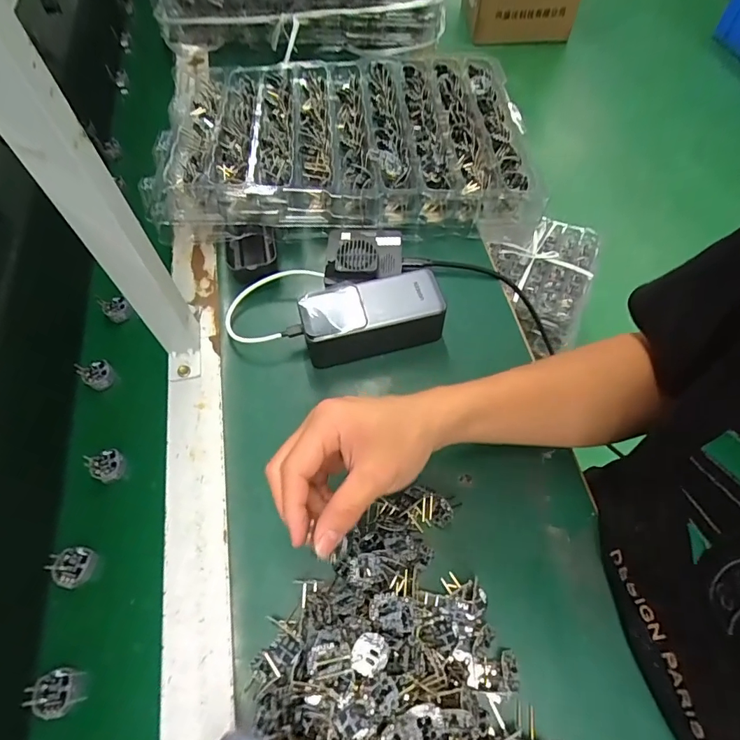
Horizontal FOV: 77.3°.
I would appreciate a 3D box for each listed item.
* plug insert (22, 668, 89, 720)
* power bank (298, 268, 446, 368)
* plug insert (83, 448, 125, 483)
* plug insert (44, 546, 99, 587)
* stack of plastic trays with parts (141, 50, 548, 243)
[{"bbox_3d":[-0.221,0.227,0.326,0.029,0.020,0.028,-13,62,-6],"label":"plug insert"},{"bbox_3d":[0.002,-0.050,0.439,0.128,0.053,0.057,-11,62,-5],"label":"power bank"},{"bbox_3d":[-0.230,0.083,0.406,0.029,0.025,0.027,0,61,1],"label":"plug insert"},{"bbox_3d":[-0.235,0.156,0.366,0.027,0.023,0.028,5,61,3],"label":"plug insert"},{"bbox_3d":[-0.024,-0.273,0.529,0.414,0.049,0.297,0,61,1],"label":"stack of plastic trays with parts"}]

